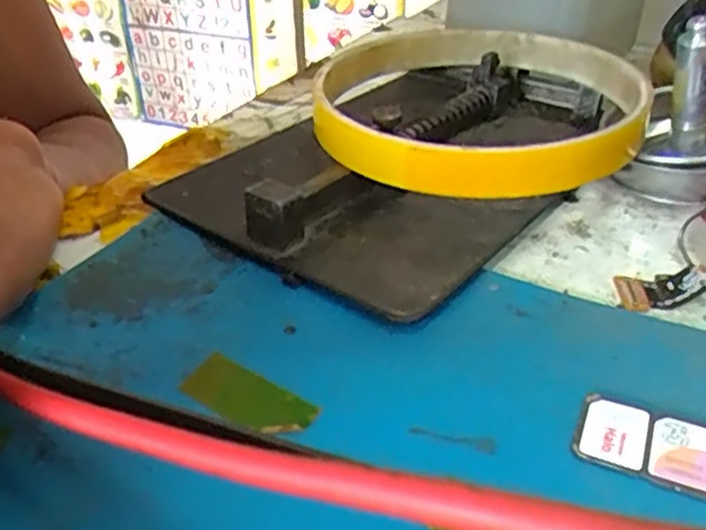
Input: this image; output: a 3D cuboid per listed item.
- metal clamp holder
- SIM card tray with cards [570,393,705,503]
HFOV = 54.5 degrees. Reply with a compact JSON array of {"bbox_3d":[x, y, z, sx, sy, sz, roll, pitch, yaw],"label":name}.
[{"bbox_3d":[0.014,-0.031,0.176,0.081,0.015,0.115,26,43,33],"label":"metal clamp holder"},{"bbox_3d":[0.051,0.027,0.098,0.037,0.004,0.016,14,37,19],"label":"SIM card tray with cards"}]

